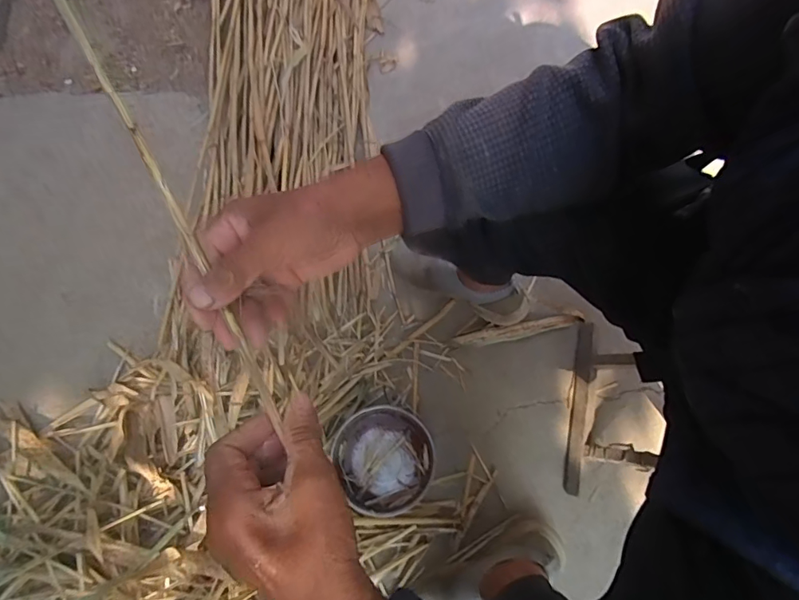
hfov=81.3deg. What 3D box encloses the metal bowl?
[{"bbox_3d":[-0.022,0.257,0.752,0.152,0.057,0.159,0,70,-1],"label":"metal bowl"}]

